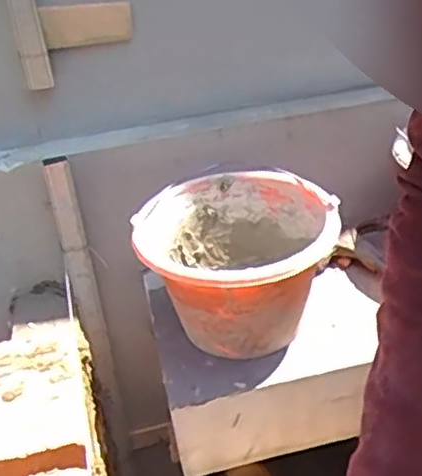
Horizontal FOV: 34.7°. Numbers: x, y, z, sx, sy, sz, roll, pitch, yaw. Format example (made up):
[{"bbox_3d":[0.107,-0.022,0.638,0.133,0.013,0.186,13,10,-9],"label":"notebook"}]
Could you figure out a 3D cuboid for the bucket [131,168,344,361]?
[{"bbox_3d":[0.035,0.036,0.854,0.236,0.151,0.238,-5,31,3],"label":"bucket"}]

